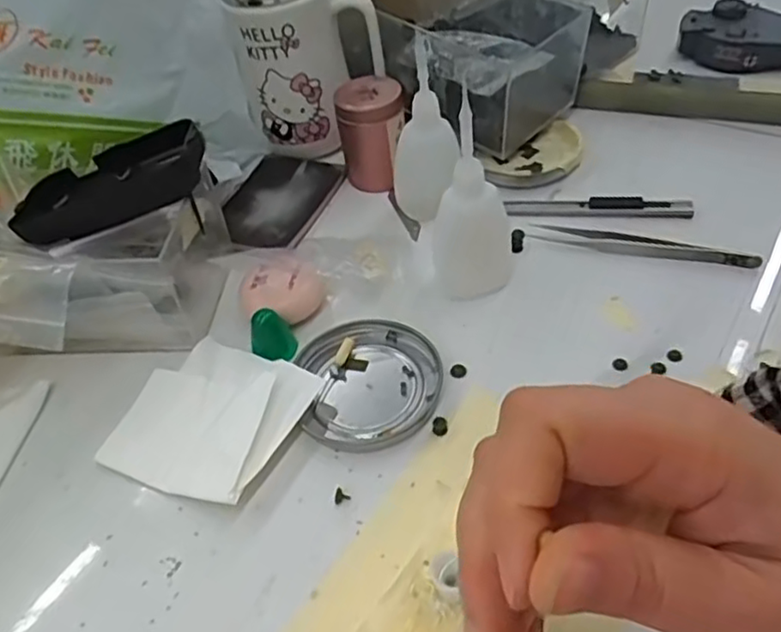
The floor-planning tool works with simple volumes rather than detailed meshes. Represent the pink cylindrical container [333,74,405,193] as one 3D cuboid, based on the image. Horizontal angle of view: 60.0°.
[{"bbox_3d":[-0.012,-0.124,0.460,0.044,0.063,0.037,-6,47,2],"label":"pink cylindrical container"}]

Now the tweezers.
[{"bbox_3d":[0.145,-0.041,0.396,0.127,0.009,0.014,16,51,21],"label":"tweezers"}]

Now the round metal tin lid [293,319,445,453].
[{"bbox_3d":[-0.010,0.033,0.351,0.072,0.008,0.075,-4,47,4],"label":"round metal tin lid"}]

